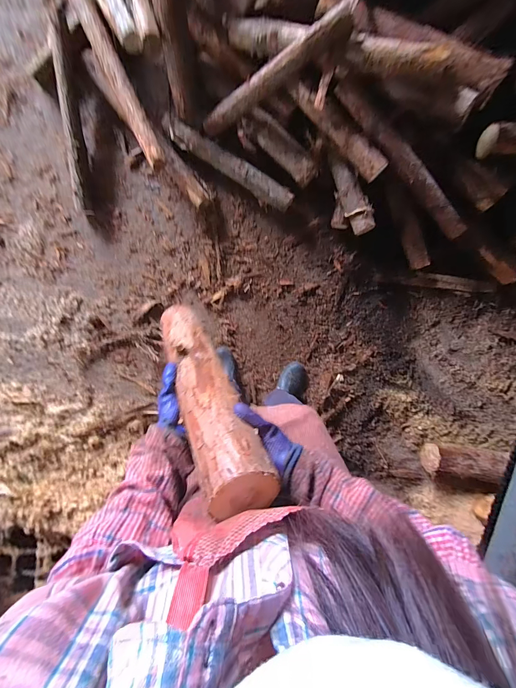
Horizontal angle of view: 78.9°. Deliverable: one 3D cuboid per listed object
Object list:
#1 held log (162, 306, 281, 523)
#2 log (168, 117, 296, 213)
[{"bbox_3d":[-0.103,0.057,0.571,0.086,0.506,0.067,-37,129,3],"label":"held log"},{"bbox_3d":[-0.098,-0.613,1.077,0.488,0.052,0.073,30,97,-7],"label":"log"}]

